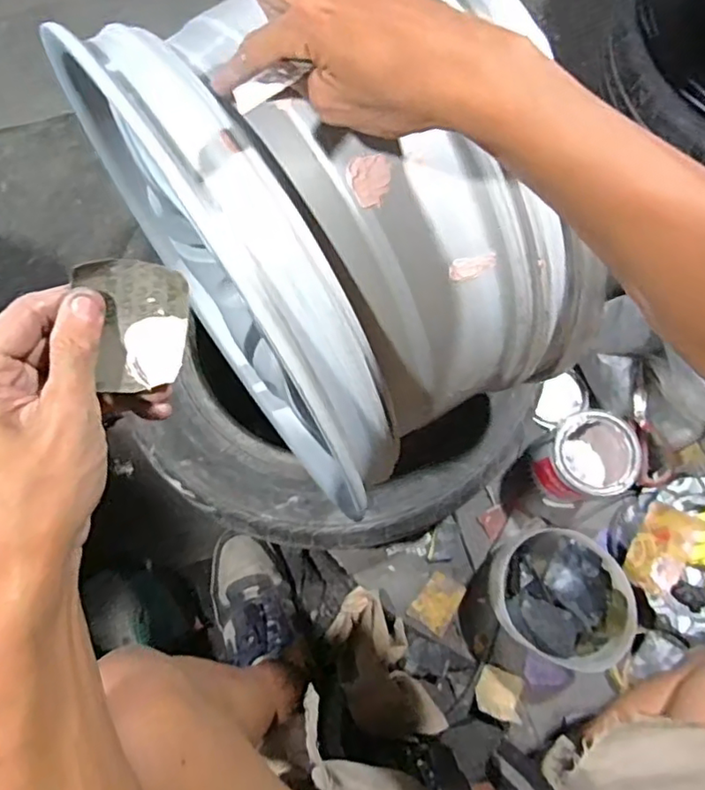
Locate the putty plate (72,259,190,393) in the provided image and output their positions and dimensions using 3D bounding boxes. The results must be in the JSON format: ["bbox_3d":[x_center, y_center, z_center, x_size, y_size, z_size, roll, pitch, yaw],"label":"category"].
[{"bbox_3d":[-0.104,-0.036,0.292,0.048,0.014,0.063,-14,96,-16],"label":"putty plate"}]

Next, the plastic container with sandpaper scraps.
[{"bbox_3d":[0.260,0.260,0.755,0.159,0.092,0.166,0,76,0],"label":"plastic container with sandpaper scraps"}]

